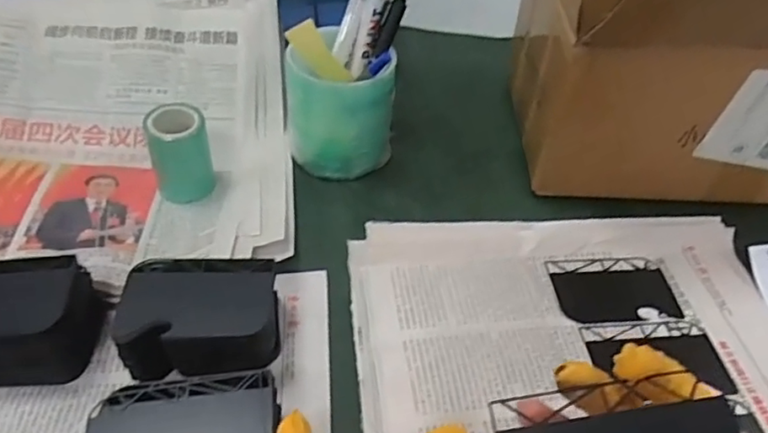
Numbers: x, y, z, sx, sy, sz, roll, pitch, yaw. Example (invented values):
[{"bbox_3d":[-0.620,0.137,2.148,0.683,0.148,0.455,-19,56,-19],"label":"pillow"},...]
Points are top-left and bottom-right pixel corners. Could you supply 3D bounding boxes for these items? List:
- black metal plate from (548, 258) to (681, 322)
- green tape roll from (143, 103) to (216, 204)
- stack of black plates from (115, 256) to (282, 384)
[{"bbox_3d":[0.163,0.051,0.410,0.084,0.004,0.052,-1,47,-5],"label":"black metal plate"},{"bbox_3d":[-0.150,-0.047,0.429,0.039,0.065,0.034,-6,48,-9],"label":"green tape roll"},{"bbox_3d":[-0.109,0.063,0.341,0.087,0.044,0.067,-1,47,-5],"label":"stack of black plates"}]

